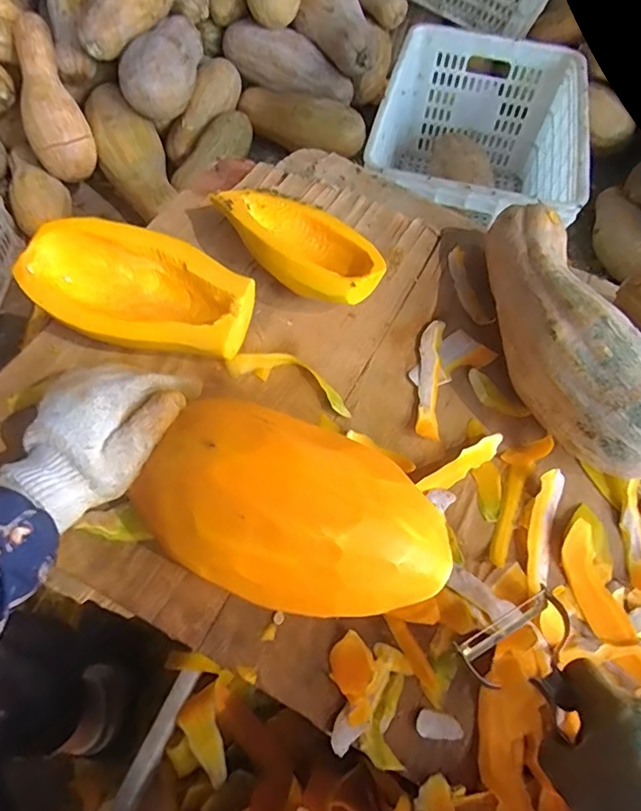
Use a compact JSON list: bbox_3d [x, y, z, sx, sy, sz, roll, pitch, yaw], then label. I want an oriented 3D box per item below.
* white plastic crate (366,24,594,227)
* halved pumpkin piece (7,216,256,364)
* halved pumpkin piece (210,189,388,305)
[{"bbox_3d":[0.295,-0.486,1.060,0.366,0.270,0.525,13,61,4],"label":"white plastic crate"},{"bbox_3d":[-0.189,-0.110,0.543,0.231,0.086,0.116,9,61,1],"label":"halved pumpkin piece"},{"bbox_3d":[-0.028,-0.185,0.599,0.217,0.078,0.124,41,66,17],"label":"halved pumpkin piece"}]

